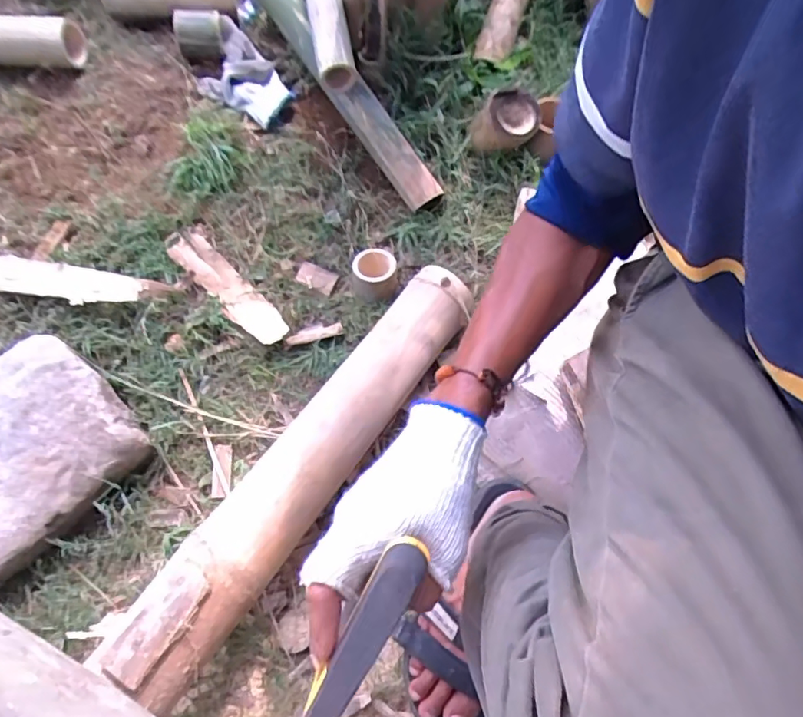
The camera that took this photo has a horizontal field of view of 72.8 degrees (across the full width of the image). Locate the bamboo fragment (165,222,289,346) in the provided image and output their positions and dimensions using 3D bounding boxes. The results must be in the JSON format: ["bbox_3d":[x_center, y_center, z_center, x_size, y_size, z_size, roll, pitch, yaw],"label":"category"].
[{"bbox_3d":[-0.239,-0.101,0.745,0.207,0.020,0.054,45,73,4],"label":"bamboo fragment"}]

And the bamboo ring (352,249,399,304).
[{"bbox_3d":[-0.038,-0.118,0.769,0.068,0.037,0.075,-15,66,-4],"label":"bamboo ring"}]

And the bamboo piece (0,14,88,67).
[{"bbox_3d":[-0.544,-0.466,0.789,0.147,0.062,0.063,2,65,3],"label":"bamboo piece"}]

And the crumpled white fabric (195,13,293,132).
[{"bbox_3d":[-0.234,-0.427,0.818,0.134,0.062,0.110,30,69,15],"label":"crumpled white fabric"}]

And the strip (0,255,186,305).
[{"bbox_3d":[-0.459,-0.100,0.690,0.330,0.018,0.047,8,89,-3],"label":"strip"}]

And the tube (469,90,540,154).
[{"bbox_3d":[0.153,-0.354,0.829,0.086,0.095,0.074,34,74,-11],"label":"tube"}]

